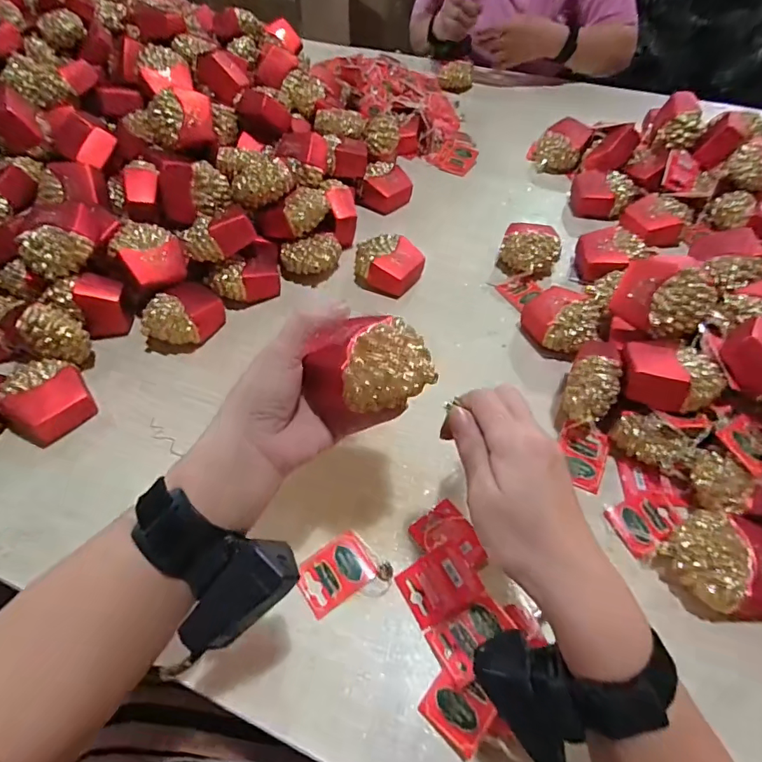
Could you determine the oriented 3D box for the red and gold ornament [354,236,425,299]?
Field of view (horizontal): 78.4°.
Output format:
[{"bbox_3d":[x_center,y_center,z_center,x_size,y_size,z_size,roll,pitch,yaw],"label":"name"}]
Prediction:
[{"bbox_3d":[0.007,-0.144,0.589,0.071,0.050,0.071,36,62,24],"label":"red and gold ornament"}]

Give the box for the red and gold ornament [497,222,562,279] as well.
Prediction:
[{"bbox_3d":[0.189,-0.162,0.599,0.071,0.046,0.067,0,54,0],"label":"red and gold ornament"}]

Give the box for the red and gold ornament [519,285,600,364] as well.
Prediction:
[{"bbox_3d":[0.207,-0.067,0.532,0.068,0.047,0.085,-19,56,-13],"label":"red and gold ornament"}]

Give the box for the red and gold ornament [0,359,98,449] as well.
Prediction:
[{"bbox_3d":[-0.337,0.017,0.468,0.073,0.041,0.075,36,62,24],"label":"red and gold ornament"}]

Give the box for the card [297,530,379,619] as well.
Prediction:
[{"bbox_3d":[-0.037,0.159,0.388,0.063,0.004,0.043,-31,66,-18],"label":"card"}]

